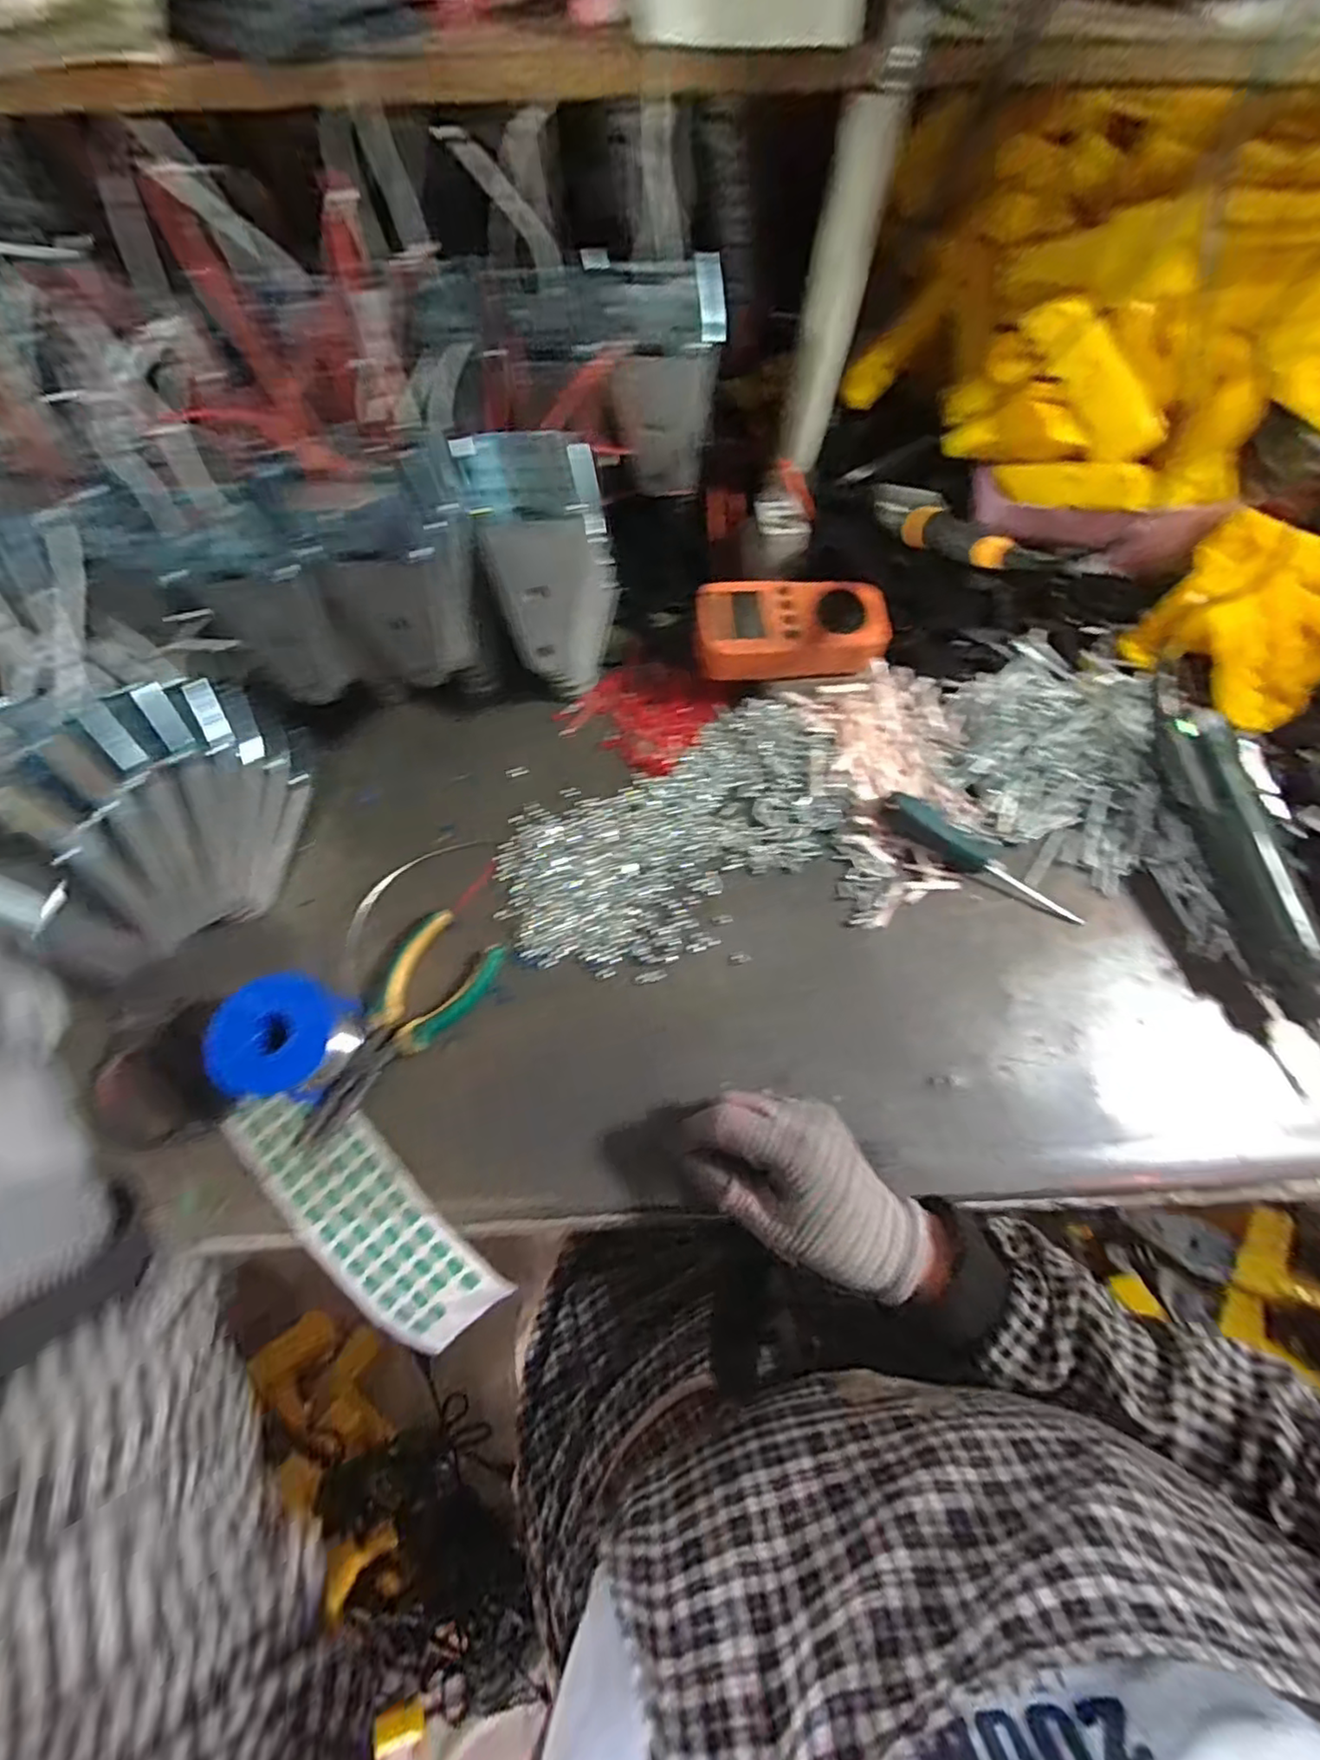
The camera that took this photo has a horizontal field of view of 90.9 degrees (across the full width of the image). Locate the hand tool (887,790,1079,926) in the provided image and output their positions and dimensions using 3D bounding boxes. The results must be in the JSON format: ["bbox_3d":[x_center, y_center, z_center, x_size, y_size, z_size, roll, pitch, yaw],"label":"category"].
[{"bbox_3d":[0.225,-0.017,0.452,0.149,0.015,0.030,31,73,7],"label":"hand tool"}]

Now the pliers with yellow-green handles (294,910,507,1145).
[{"bbox_3d":[-0.165,0.093,0.403,0.065,0.015,0.154,30,71,11],"label":"pliers with yellow-green handles"}]

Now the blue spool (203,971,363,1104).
[{"bbox_3d":[-0.212,0.091,0.375,0.061,0.057,0.066,27,71,7],"label":"blue spool"}]

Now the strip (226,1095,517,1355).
[{"bbox_3d":[-0.177,0.194,0.387,0.185,0.024,0.063,44,75,11],"label":"strip"}]

